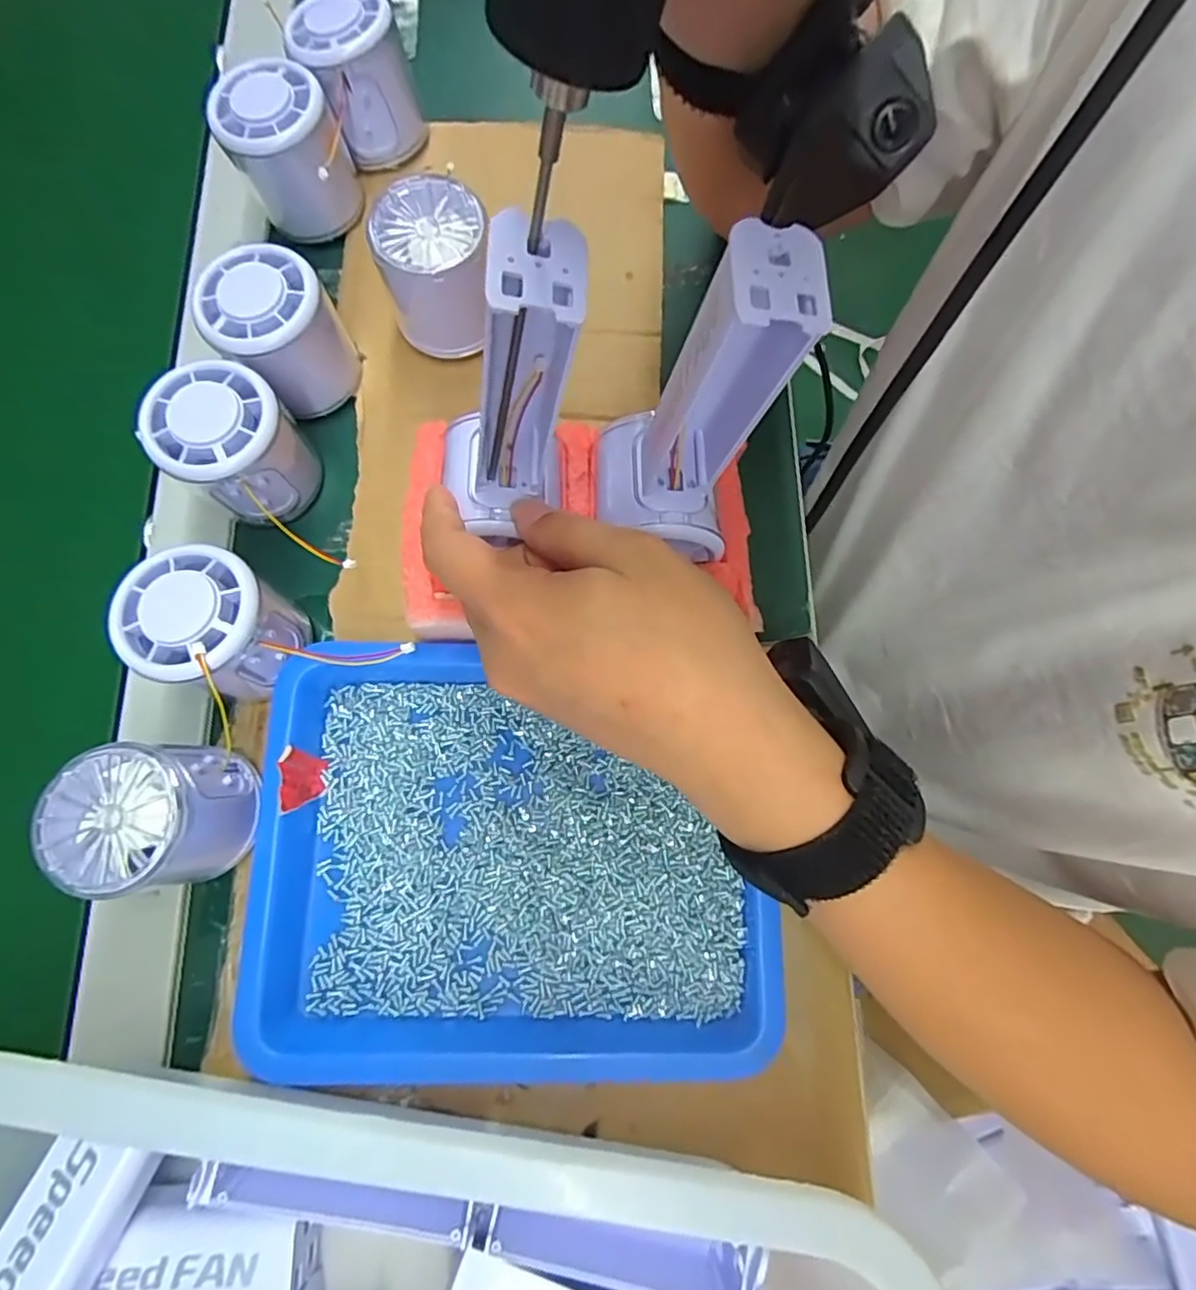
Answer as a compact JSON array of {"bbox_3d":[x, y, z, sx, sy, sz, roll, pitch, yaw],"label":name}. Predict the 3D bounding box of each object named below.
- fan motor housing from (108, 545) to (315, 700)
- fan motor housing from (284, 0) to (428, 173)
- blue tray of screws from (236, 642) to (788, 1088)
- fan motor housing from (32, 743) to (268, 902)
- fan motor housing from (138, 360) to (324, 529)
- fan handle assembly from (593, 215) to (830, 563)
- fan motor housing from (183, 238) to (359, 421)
[{"bbox_3d":[-0.162,-0.007,0.265,0.059,0.056,0.054,0,77,0],"label":"fan motor housing"},{"bbox_3d":[-0.131,-0.310,0.338,0.057,0.064,0.055,-17,78,-6],"label":"fan motor housing"},{"bbox_3d":[-0.039,0.087,0.263,0.219,0.030,0.169,0,77,0],"label":"blue tray of screws"},{"bbox_3d":[-0.177,0.069,0.248,0.054,0.055,0.054,-8,77,-2],"label":"fan motor housing"},{"bbox_3d":[-0.167,-0.092,0.286,0.051,0.059,0.054,0,77,0],"label":"fan motor housing"},{"bbox_3d":[0.029,-0.074,0.212,0.059,0.121,0.049,0,77,-2],"label":"fan handle assembly"},{"bbox_3d":[-0.154,-0.151,0.298,0.054,0.059,0.051,-27,79,-5],"label":"fan motor housing"}]

